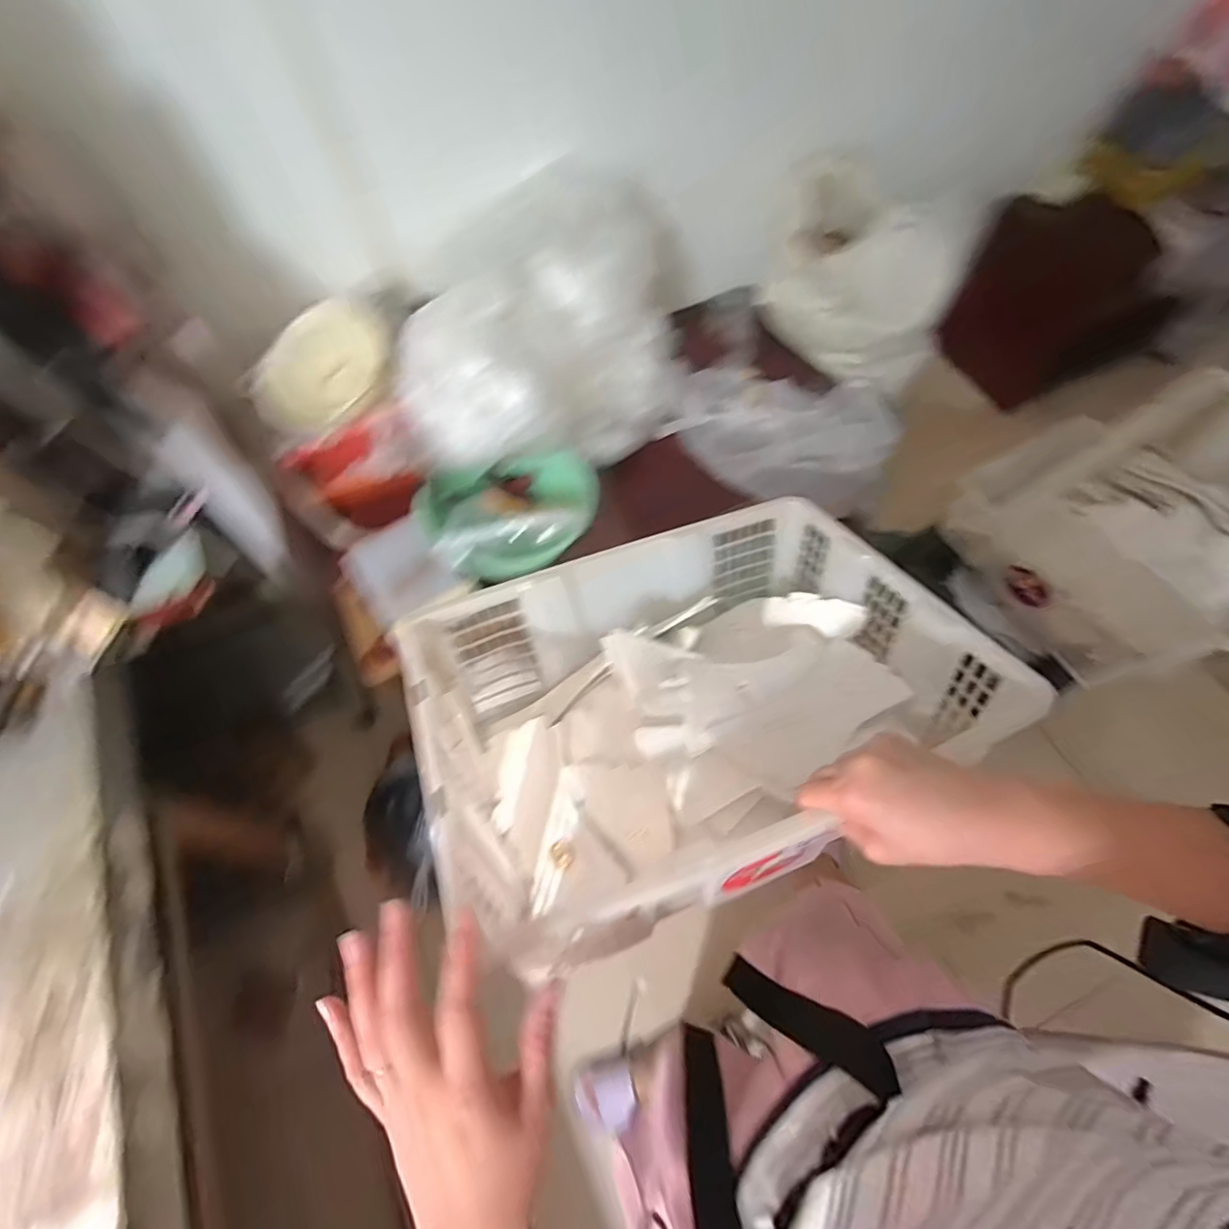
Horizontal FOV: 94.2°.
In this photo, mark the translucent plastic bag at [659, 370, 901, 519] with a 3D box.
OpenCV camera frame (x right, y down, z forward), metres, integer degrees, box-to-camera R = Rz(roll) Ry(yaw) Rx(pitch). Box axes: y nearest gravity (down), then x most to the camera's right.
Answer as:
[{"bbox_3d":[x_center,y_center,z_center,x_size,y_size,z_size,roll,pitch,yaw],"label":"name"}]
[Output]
[{"bbox_3d":[0.376,-0.423,1.284,0.463,0.113,0.307,23,67,12],"label":"translucent plastic bag"}]

